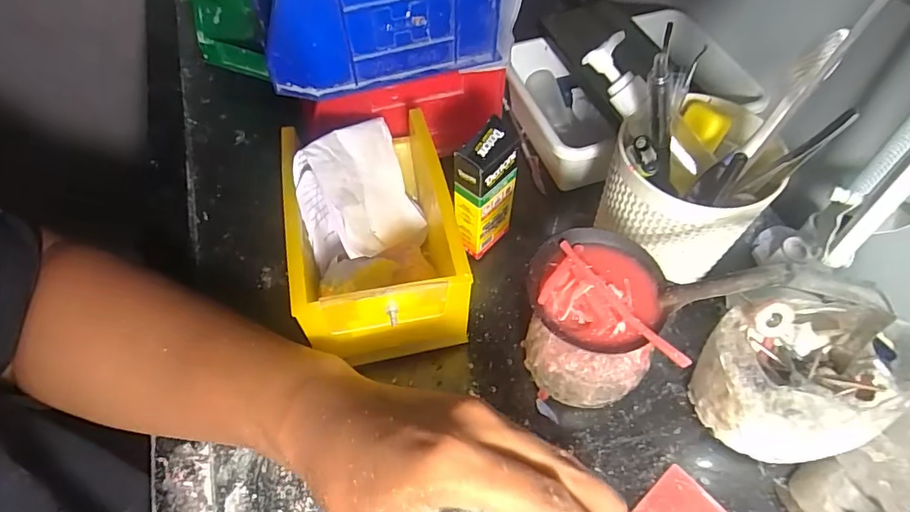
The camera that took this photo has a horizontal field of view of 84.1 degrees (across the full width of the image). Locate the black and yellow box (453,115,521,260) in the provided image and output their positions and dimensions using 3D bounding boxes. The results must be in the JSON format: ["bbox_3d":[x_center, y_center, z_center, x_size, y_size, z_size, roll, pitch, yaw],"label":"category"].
[{"bbox_3d":[0.022,-0.042,0.359,0.022,0.109,0.042,40,66,23],"label":"black and yellow box"}]

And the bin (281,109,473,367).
[{"bbox_3d":[-0.056,-0.021,0.356,0.098,0.090,0.164,-11,57,-6],"label":"bin"}]

